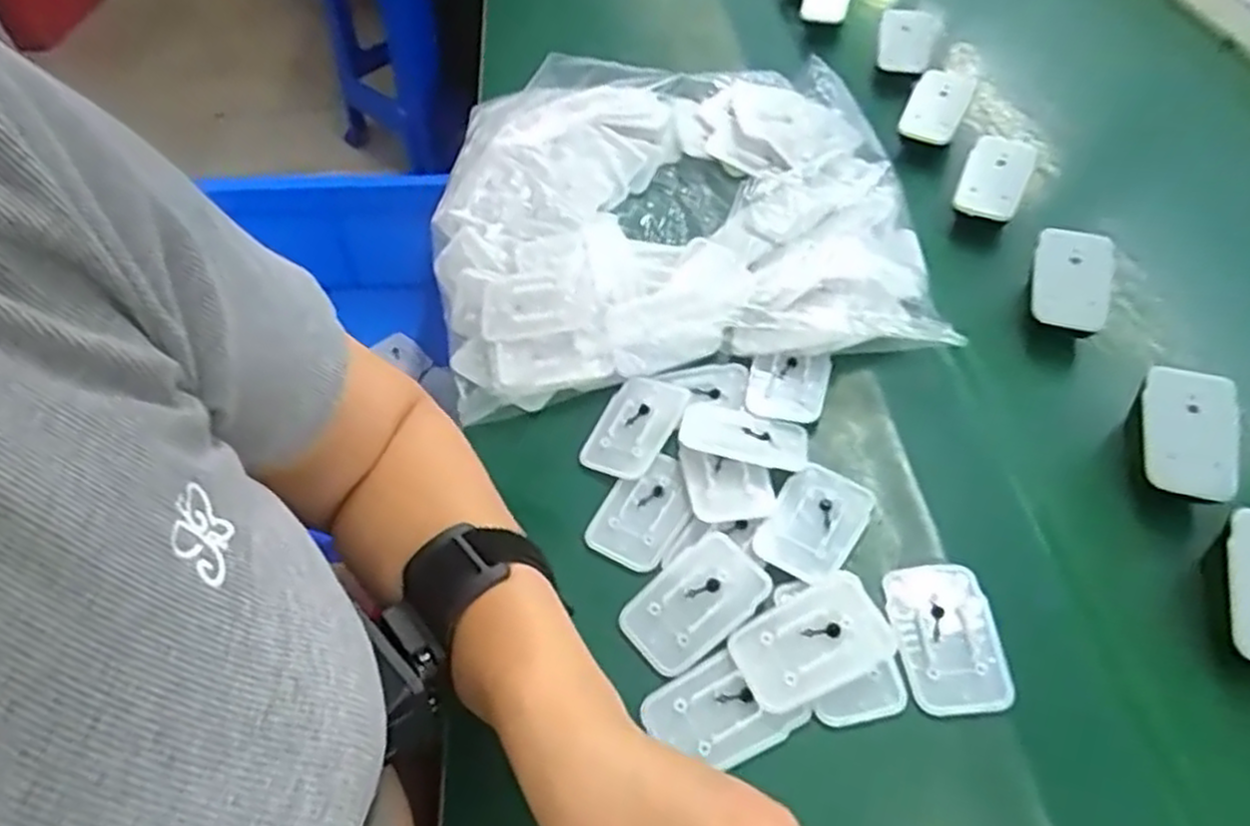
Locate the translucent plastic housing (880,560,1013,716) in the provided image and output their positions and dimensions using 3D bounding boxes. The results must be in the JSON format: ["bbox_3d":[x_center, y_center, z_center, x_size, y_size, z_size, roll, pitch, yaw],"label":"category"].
[{"bbox_3d":[0.147,0.102,0.354,0.045,0.009,0.069,-4,51,0],"label":"translucent plastic housing"}]

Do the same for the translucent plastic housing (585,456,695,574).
[{"bbox_3d":[0.012,0.051,0.412,0.045,0.009,0.066,24,56,21],"label":"translucent plastic housing"}]

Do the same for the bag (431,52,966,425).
[{"bbox_3d":[0.028,-0.152,0.538,0.313,0.087,0.310,-5,51,-1],"label":"bag"}]

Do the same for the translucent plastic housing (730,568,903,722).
[{"bbox_3d":[0.085,0.103,0.354,0.070,0.008,0.050,-22,53,-15],"label":"translucent plastic housing"}]

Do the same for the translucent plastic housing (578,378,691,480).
[{"bbox_3d":[0.006,0.005,0.441,0.041,0.007,0.068,23,55,20],"label":"translucent plastic housing"}]

